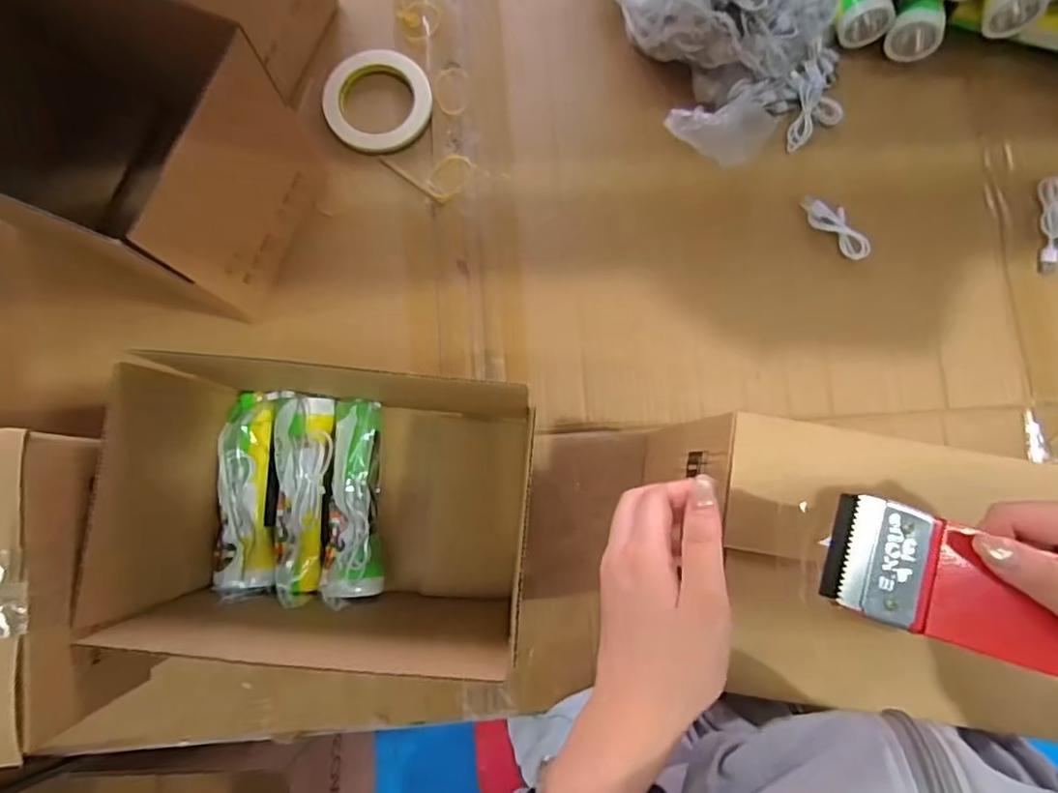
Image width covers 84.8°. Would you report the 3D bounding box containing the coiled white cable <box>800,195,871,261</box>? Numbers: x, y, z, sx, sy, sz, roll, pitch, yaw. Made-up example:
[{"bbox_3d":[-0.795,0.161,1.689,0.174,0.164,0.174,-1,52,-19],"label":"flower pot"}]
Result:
[{"bbox_3d":[0.326,-0.182,0.614,0.088,0.007,0.035,41,84,4],"label":"coiled white cable"}]

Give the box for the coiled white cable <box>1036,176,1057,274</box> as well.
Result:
[{"bbox_3d":[0.565,-0.185,0.623,0.026,0.008,0.106,5,83,-1],"label":"coiled white cable"}]

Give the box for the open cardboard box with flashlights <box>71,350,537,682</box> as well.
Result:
[{"bbox_3d":[-0.143,0.085,0.461,0.263,0.199,0.193,7,83,0],"label":"open cardboard box with flashlights"}]

